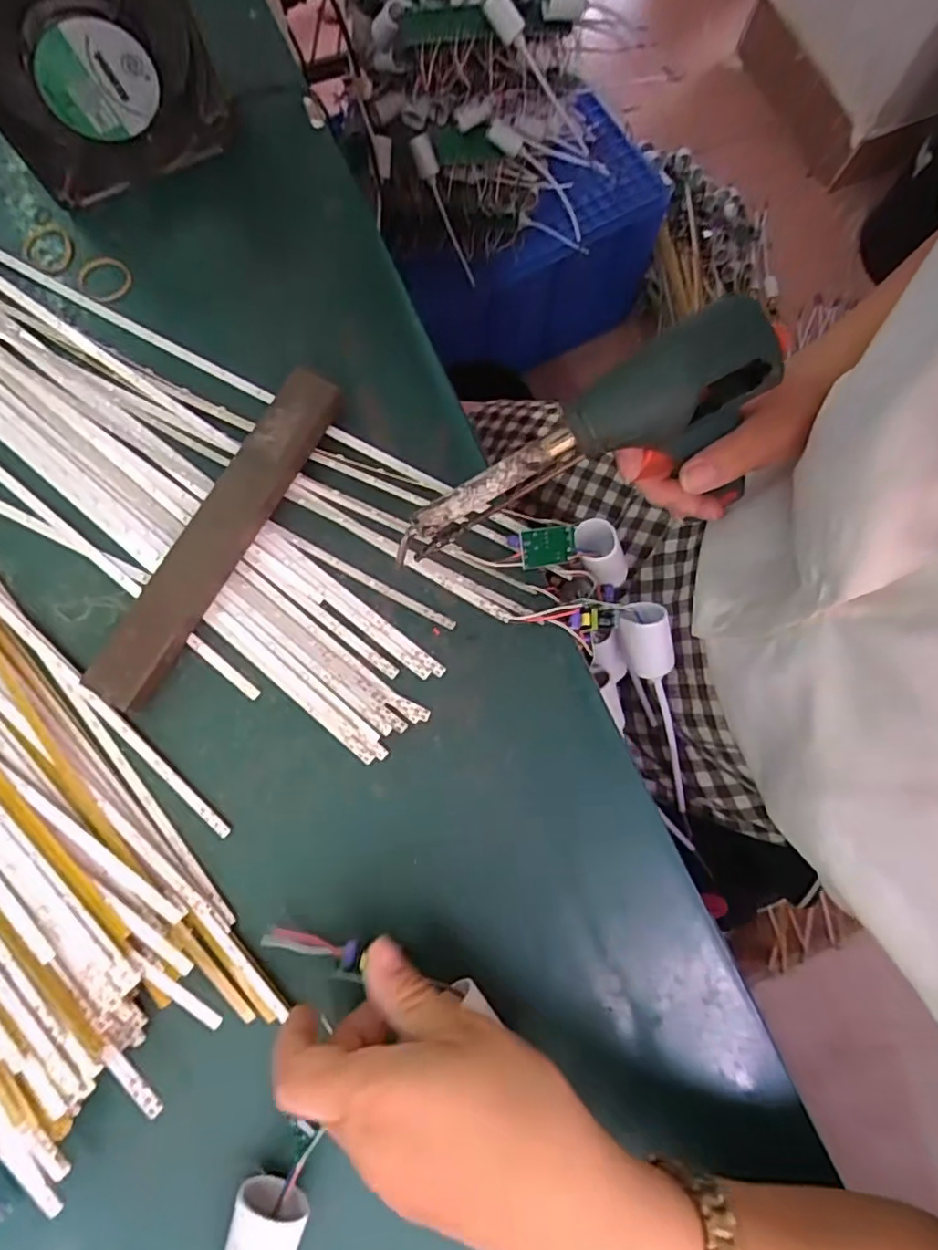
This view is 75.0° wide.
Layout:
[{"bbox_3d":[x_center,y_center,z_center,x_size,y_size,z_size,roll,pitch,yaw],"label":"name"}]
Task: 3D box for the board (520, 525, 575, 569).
[{"bbox_3d":[0.044,-0.044,0.341,0.037,0.004,0.020,-13,105,-30],"label":"board"}]

